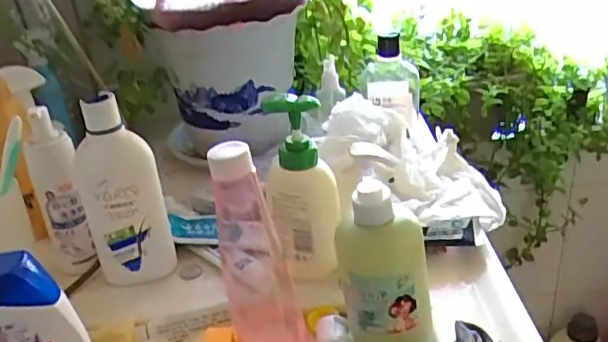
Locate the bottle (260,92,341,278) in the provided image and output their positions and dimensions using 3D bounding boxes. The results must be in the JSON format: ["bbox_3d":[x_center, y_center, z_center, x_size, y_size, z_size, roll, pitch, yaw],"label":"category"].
[{"bbox_3d":[-0.001,0.017,0.552,0.064,0.176,0.040,-3,28,3],"label":"bottle"}]

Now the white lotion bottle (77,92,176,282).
[{"bbox_3d":[-0.176,0.024,0.574,0.073,0.196,0.034,-11,29,-12],"label":"white lotion bottle"}]

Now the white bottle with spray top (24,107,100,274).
[{"bbox_3d":[-0.245,0.020,0.598,0.044,0.168,0.043,-14,29,-17],"label":"white bottle with spray top"}]

